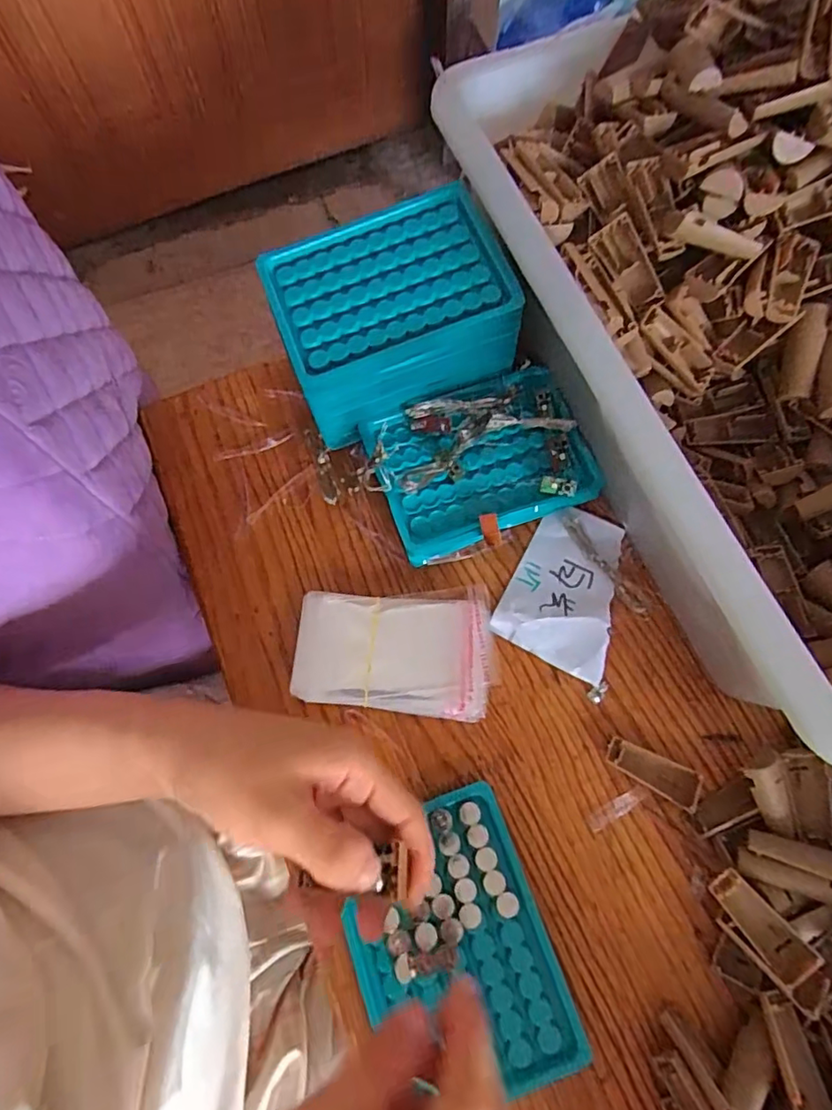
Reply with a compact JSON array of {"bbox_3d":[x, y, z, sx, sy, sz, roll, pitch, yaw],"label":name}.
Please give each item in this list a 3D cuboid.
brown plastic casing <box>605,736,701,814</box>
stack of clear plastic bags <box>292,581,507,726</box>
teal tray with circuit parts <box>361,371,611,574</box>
[{"bbox_3d":[0.129,0.119,0.313,0.049,0.011,0.020,25,73,8],"label":"brown plastic casing"},{"bbox_3d":[-0.013,0.057,0.337,0.114,0.013,0.071,0,72,1],"label":"stack of clear plastic bags"},{"bbox_3d":[0.040,-0.059,0.360,0.130,0.038,0.094,-20,73,-6],"label":"teal tray with circuit parts"}]

